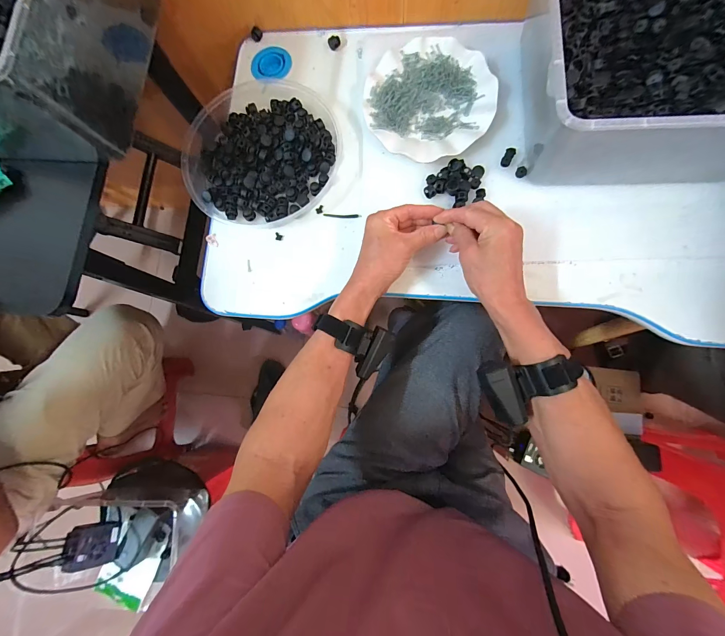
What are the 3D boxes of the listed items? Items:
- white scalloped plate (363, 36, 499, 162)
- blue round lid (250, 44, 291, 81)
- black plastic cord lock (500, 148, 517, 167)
[{"bbox_3d":[0.094,-0.310,0.454,0.173,0.024,0.177,-1,82,5],"label":"white scalloped plate"},{"bbox_3d":[-0.150,-0.421,0.523,0.065,0.006,0.061,-1,82,5],"label":"blue round lid"},{"bbox_3d":[0.202,-0.223,0.440,0.013,0.006,0.026,22,84,8],"label":"black plastic cord lock"}]

